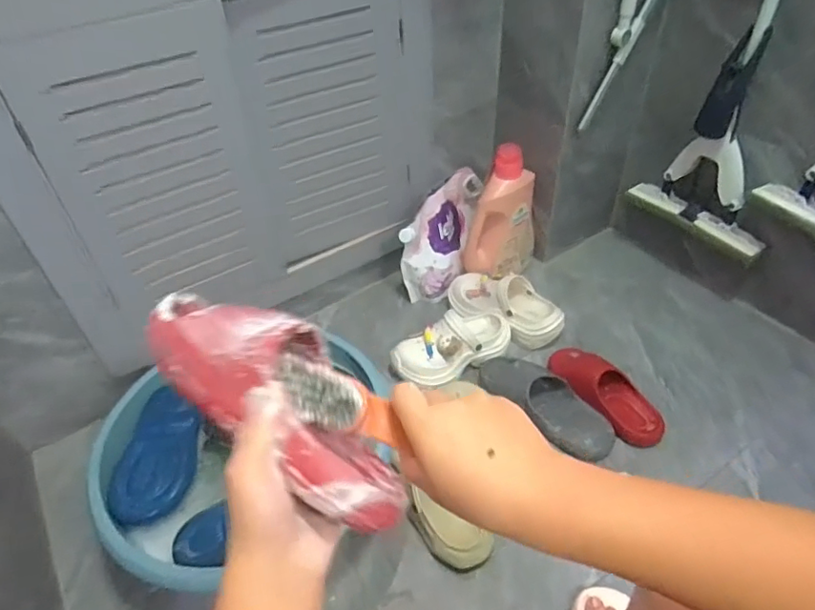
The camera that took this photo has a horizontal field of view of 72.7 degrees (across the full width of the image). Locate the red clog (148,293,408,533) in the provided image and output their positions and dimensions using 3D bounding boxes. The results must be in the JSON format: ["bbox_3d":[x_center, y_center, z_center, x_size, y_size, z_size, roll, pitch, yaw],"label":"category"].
[{"bbox_3d":[-0.090,0.060,0.387,0.228,0.063,0.098,43,59,16],"label":"red clog"}]

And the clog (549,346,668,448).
[{"bbox_3d":[0.369,0.159,1.041,0.098,0.064,0.245,-34,51,-28],"label":"clog"}]

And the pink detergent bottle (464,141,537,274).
[{"bbox_3d":[0.214,-0.197,1.242,0.091,0.286,0.180,31,54,31],"label":"pink detergent bottle"}]

